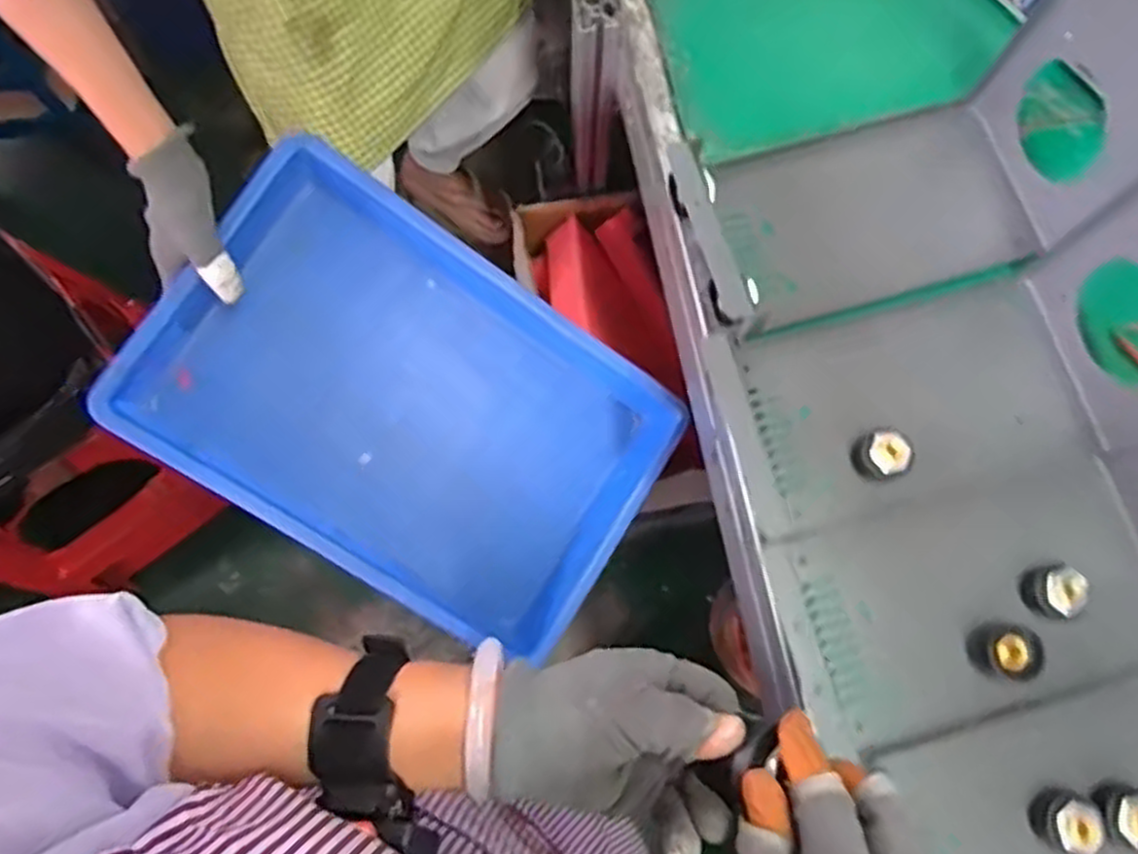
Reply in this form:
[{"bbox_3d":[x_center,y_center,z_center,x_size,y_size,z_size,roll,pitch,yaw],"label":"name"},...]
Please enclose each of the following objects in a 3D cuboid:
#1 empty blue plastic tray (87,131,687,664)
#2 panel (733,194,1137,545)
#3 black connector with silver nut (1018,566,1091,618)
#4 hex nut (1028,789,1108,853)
[{"bbox_3d":[-0.139,-0.019,0.721,0.433,0.091,0.321,36,78,-14],"label":"empty blue plastic tray"},{"bbox_3d":[0.271,-0.048,0.498,0.261,0.203,0.152,-12,75,-3],"label":"panel"},{"bbox_3d":[0.341,0.114,0.542,0.034,0.025,0.034,0,75,0],"label":"black connector with silver nut"},{"bbox_3d":[0.326,0.256,0.504,0.035,0.028,0.032,-38,78,-10],"label":"hex nut"}]

